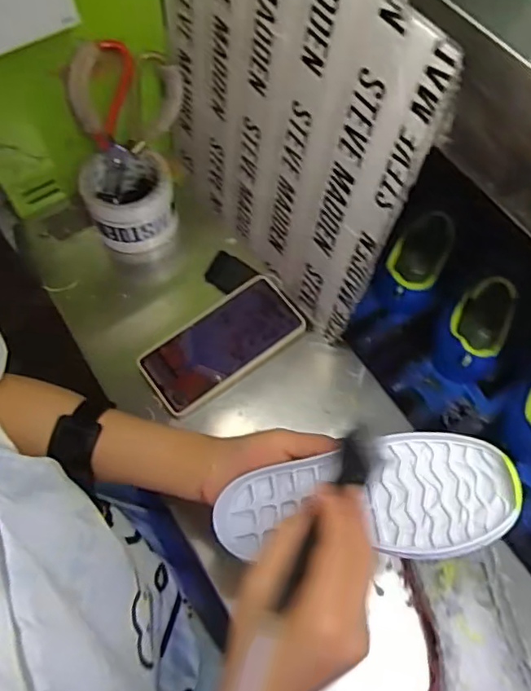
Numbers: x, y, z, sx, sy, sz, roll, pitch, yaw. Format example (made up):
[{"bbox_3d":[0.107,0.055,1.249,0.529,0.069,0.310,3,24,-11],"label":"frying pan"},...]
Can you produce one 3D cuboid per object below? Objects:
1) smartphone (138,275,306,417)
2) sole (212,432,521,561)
[{"bbox_3d":[-0.044,-0.003,0.586,0.165,0.018,0.080,-37,68,-10],"label":"smartphone"},{"bbox_3d":[0.064,0.104,0.391,0.200,0.021,0.078,-8,63,19],"label":"sole"}]

